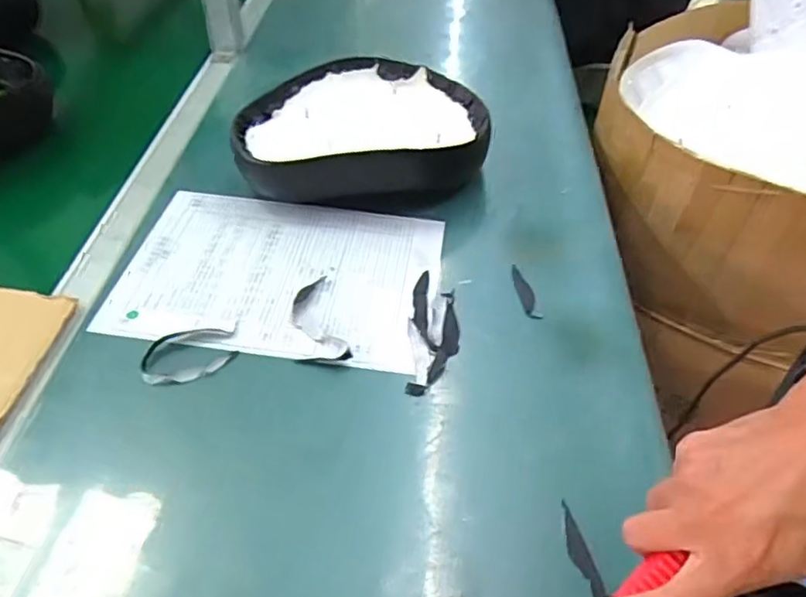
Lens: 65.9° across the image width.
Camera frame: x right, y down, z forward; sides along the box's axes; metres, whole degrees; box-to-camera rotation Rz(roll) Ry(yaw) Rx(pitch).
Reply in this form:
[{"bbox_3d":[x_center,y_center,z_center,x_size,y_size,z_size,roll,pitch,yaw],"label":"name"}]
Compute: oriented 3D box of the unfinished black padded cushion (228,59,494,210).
[{"bbox_3d":[-0.045,-0.194,0.723,0.266,0.077,0.216,2,45,-5],"label":"unfinished black padded cushion"}]

